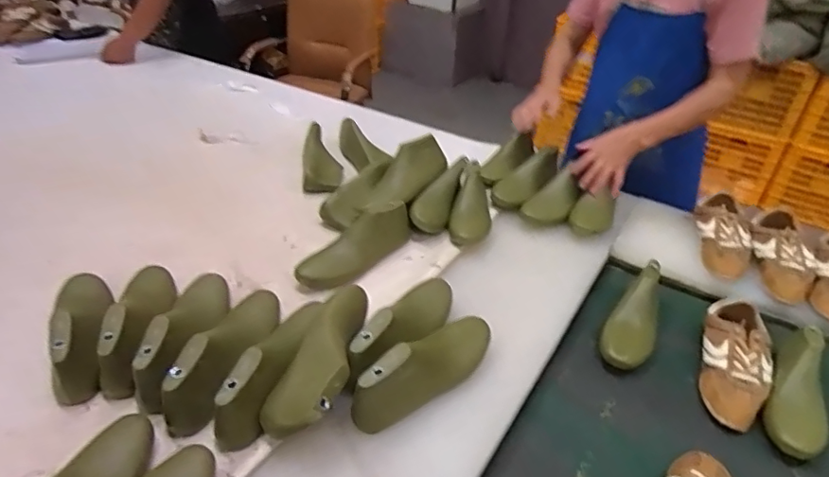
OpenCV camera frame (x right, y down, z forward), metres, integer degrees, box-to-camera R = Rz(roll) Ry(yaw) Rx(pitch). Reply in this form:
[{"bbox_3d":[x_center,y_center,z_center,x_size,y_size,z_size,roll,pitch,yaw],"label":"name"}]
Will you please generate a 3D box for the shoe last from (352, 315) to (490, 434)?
[{"bbox_3d":[0.021,0.179,0.778,0.083,0.096,0.252,28,43,32],"label":"shoe last"}]

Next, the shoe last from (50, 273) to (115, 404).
[{"bbox_3d":[-0.489,0.119,0.797,0.074,0.079,0.242,-13,38,-20],"label":"shoe last"}]

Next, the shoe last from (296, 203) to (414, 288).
[{"bbox_3d":[-0.104,0.009,1.000,0.076,0.083,0.247,26,42,30],"label":"shoe last"}]

